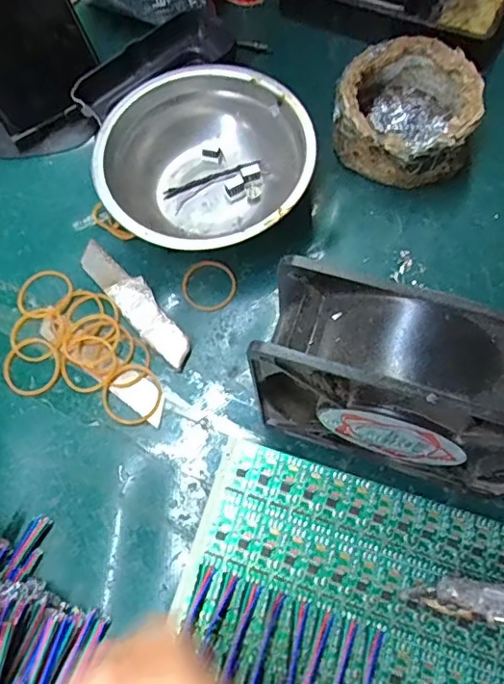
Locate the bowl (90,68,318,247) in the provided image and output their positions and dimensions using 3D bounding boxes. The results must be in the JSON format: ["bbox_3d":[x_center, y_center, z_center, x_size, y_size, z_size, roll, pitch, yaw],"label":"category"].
[{"bbox_3d":[-0.027,-0.104,0.334,0.123,0.041,0.115,-1,69,2],"label":"bowl"}]

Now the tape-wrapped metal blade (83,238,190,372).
[{"bbox_3d":[-0.069,-0.025,0.325,0.021,0.006,0.100,-39,72,-12],"label":"tape-wrapped metal blade"}]

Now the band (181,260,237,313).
[{"bbox_3d":[-0.026,-0.035,0.328,0.034,0.004,0.032,-1,69,2],"label":"band"}]

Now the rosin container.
[{"bbox_3d":[0.094,-0.142,0.338,0.080,0.043,0.082,-1,69,2],"label":"rosin container"}]

